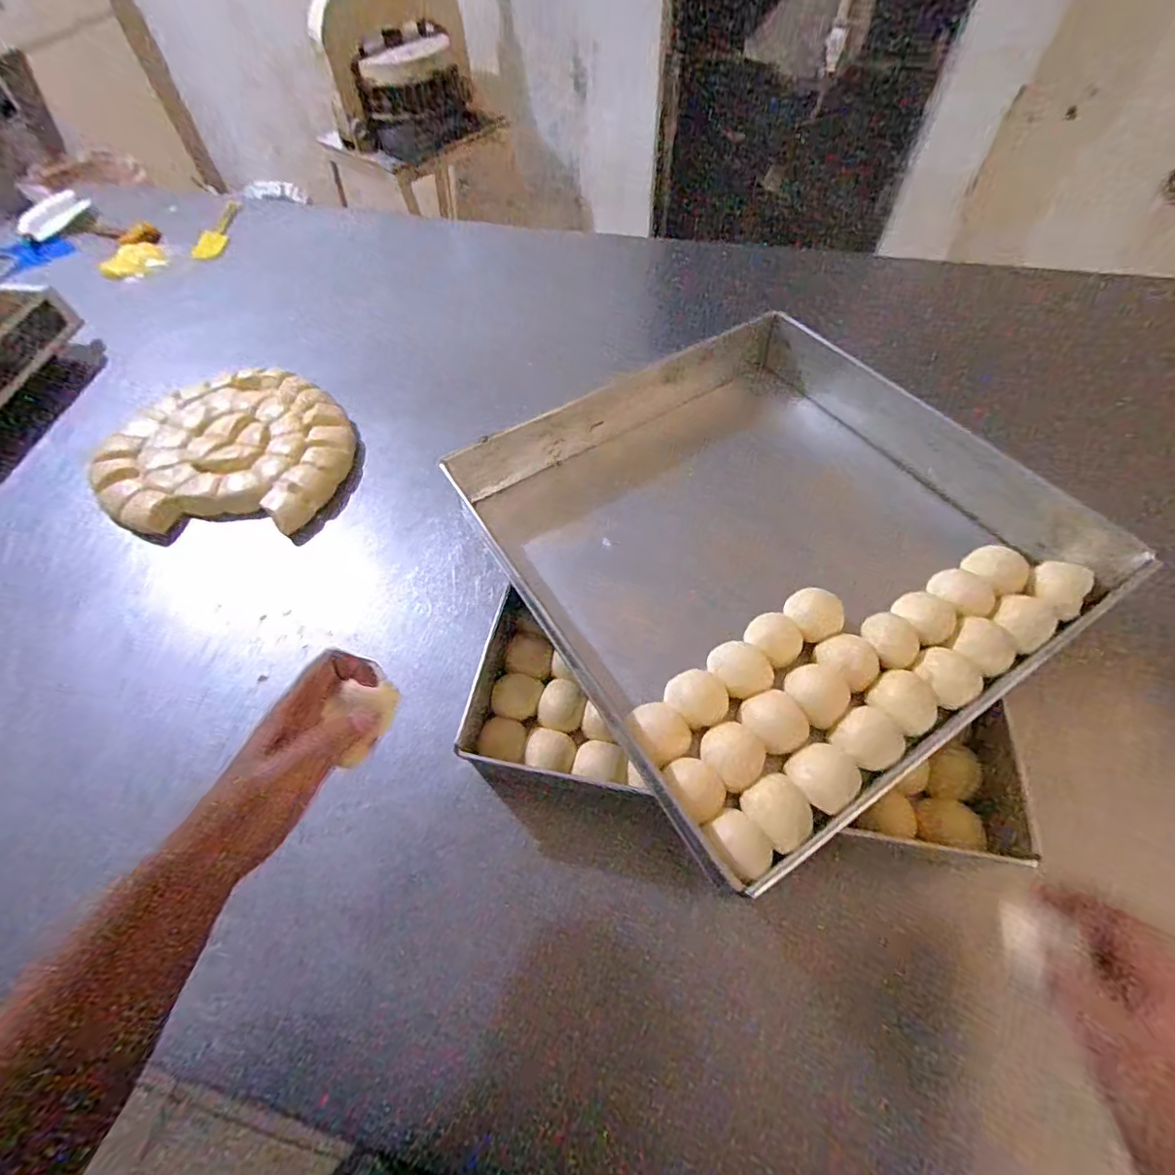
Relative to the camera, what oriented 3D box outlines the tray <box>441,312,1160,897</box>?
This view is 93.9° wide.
[{"bbox_3d":[0.160,-0.045,0.490,0.427,0.084,0.420,-28,61,-15],"label":"tray"}]

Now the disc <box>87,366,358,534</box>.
[{"bbox_3d":[-0.422,-0.168,0.657,0.266,0.034,0.239,0,57,2],"label":"disc"}]

